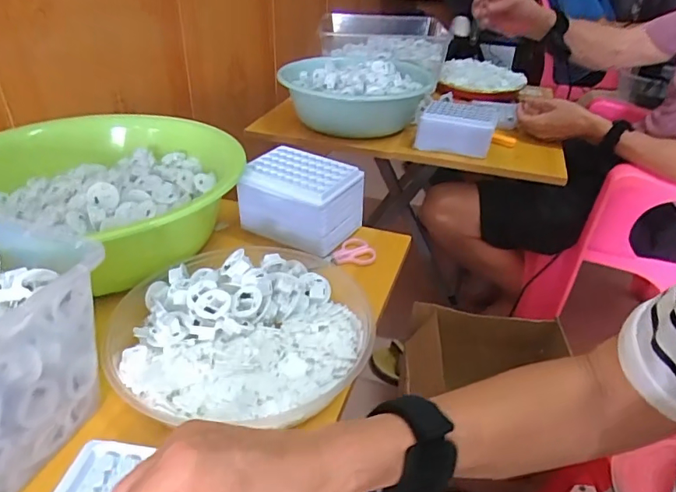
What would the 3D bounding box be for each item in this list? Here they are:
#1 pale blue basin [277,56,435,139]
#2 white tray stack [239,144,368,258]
[{"bbox_3d":[0.037,-0.301,0.980,0.286,0.108,0.270,2,33,-2],"label":"pale blue basin"},{"bbox_3d":[-0.046,-0.060,0.621,0.130,0.089,0.095,18,36,21],"label":"white tray stack"}]

